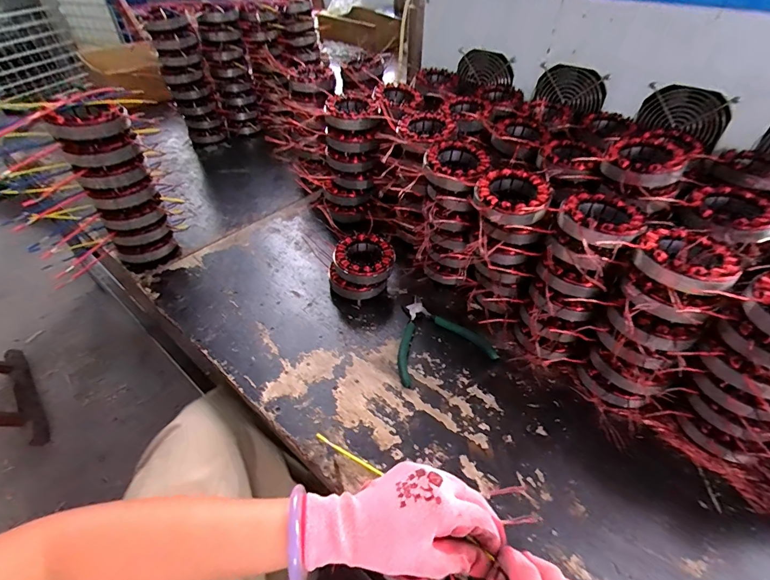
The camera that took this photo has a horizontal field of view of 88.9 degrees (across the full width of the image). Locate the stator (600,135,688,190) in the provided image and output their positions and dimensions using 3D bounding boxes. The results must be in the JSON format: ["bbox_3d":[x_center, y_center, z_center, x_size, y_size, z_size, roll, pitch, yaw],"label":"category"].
[{"bbox_3d":[0.314,-0.154,0.477,0.080,0.034,0.090,27,51,25],"label":"stator"}]

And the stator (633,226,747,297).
[{"bbox_3d":[0.299,-0.031,0.389,0.096,0.026,0.084,-30,52,-26],"label":"stator"}]

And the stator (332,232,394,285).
[{"bbox_3d":[-0.030,-0.047,0.577,0.085,0.030,0.084,0,45,0],"label":"stator"}]

